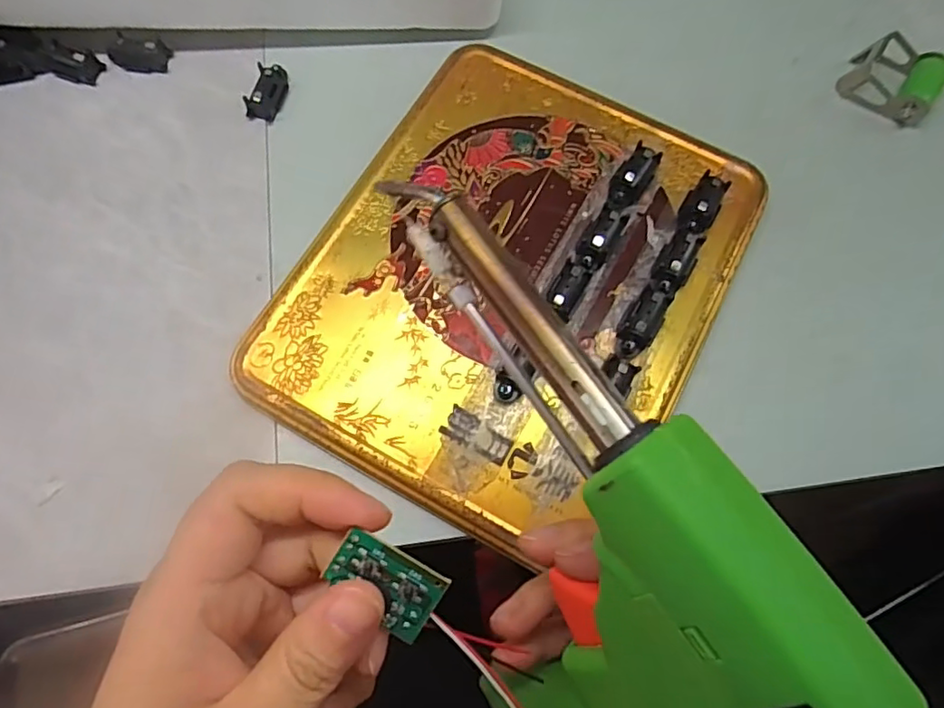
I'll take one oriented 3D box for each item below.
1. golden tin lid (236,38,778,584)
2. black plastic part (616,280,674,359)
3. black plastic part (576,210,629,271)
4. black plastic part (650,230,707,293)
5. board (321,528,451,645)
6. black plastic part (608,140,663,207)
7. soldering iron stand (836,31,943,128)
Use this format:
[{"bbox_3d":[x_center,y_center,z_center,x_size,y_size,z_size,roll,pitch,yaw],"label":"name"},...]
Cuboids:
[{"bbox_3d":[0.022,-0.040,0.293,0.188,0.017,0.234,29,74,8],"label":"golden tin lid"},{"bbox_3d":[0.082,-0.018,0.282,0.017,0.013,0.041,31,74,9],"label":"black plastic part"},{"bbox_3d":[0.063,-0.057,0.293,0.013,0.015,0.033,32,74,9],"label":"black plastic part"},{"bbox_3d":[0.100,-0.045,0.291,0.018,0.013,0.034,31,74,9],"label":"black plastic part"},{"bbox_3d":[-0.022,0.059,0.150,0.028,0.004,0.018,32,84,-5],"label":"board"},{"bbox_3d":[0.082,-0.091,0.304,0.016,0.015,0.033,32,74,9],"label":"black plastic part"},{"bbox_3d":[0.241,-0.158,0.335,0.047,0.022,0.043,38,75,13],"label":"soldering iron stand"}]

